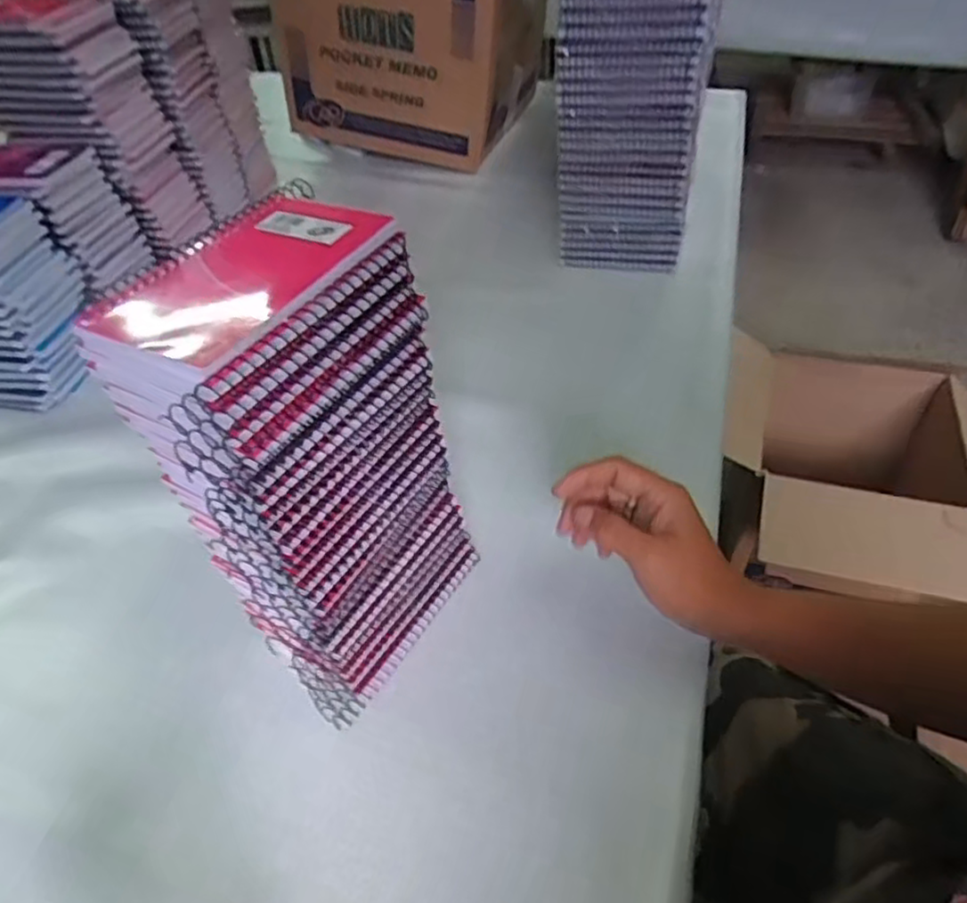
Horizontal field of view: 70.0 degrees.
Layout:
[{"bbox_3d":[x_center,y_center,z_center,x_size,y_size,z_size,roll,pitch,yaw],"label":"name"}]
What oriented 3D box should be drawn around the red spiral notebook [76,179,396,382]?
[{"bbox_3d":[-0.110,-0.085,0.317,0.083,0.010,0.132,22,52,24],"label":"red spiral notebook"}]

